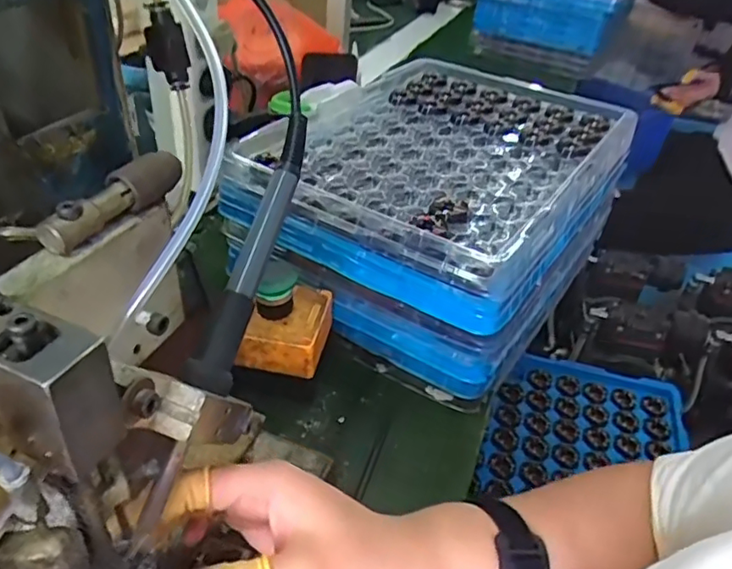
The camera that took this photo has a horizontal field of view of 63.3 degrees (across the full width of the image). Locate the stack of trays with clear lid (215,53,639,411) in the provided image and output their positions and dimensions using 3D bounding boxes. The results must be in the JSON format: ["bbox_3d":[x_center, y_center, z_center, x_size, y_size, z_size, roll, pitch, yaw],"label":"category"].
[{"bbox_3d":[0.077,-0.084,0.601,0.272,0.147,0.356,26,42,22],"label":"stack of trays with clear lid"}]

